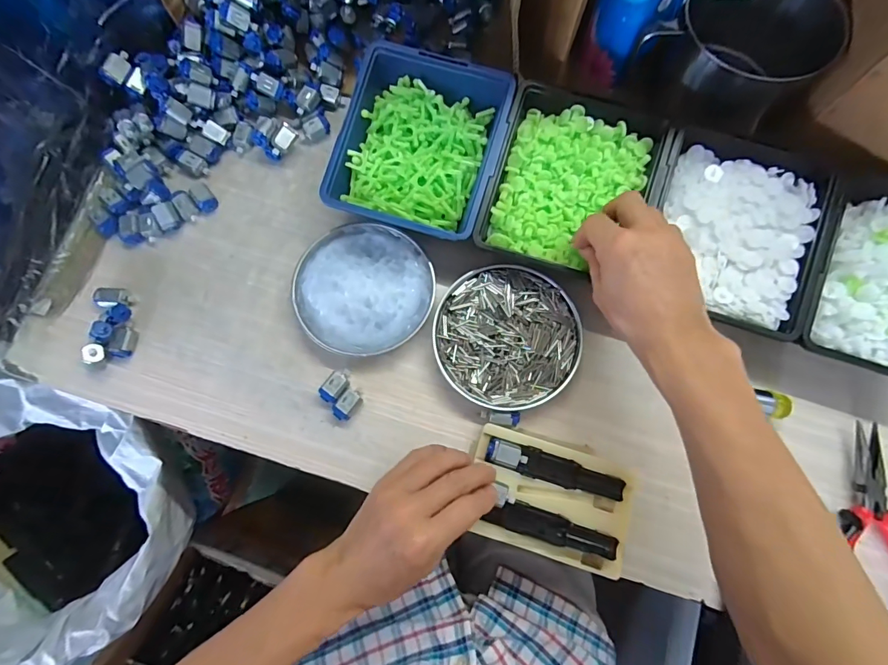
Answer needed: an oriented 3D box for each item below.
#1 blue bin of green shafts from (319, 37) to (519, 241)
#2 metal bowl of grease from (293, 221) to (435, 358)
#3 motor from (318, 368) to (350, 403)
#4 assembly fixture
[{"bbox_3d":[-0.022,-0.176,0.406,0.144,0.059,0.166,17,78,4],"label":"blue bin of green shafts"},{"bbox_3d":[-0.077,-0.042,0.406,0.126,0.027,0.129,0,77,0],"label":"metal bowl of grease"},{"bbox_3d":[-0.099,0.049,0.389,0.019,0.014,0.033,34,79,7],"label":"motor"},{"bbox_3d":[0.091,0.142,0.356,0.136,0.022,0.091,17,78,4],"label":"assembly fixture"}]

